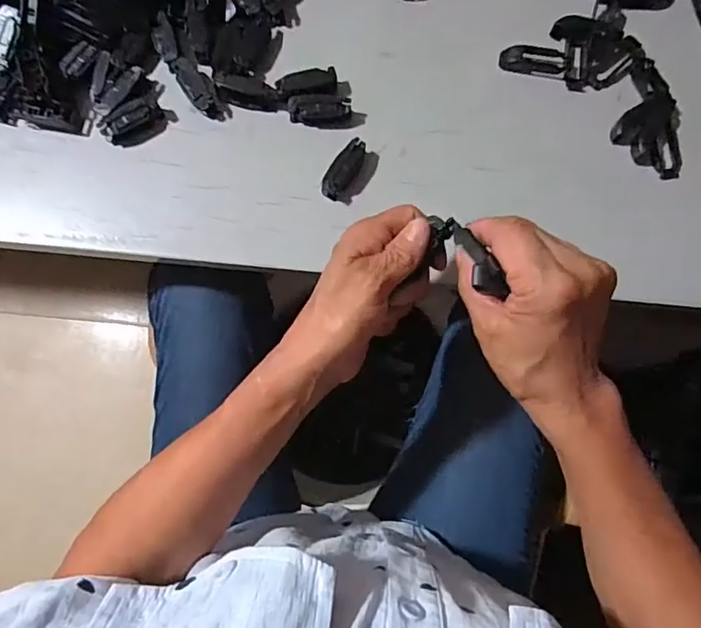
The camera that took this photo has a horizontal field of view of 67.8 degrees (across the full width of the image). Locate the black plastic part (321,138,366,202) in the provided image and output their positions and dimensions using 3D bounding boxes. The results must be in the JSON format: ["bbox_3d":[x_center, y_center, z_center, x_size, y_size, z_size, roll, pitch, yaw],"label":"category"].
[{"bbox_3d":[-0.005,-0.111,0.401,0.017,0.020,0.048,33,81,4],"label":"black plastic part"}]

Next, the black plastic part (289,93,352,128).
[{"bbox_3d":[-0.024,-0.160,0.408,0.047,0.016,0.018,1,80,-1],"label":"black plastic part"}]

